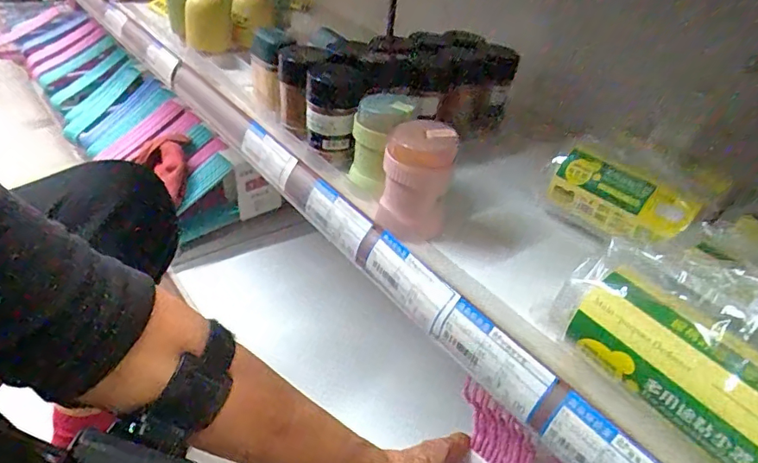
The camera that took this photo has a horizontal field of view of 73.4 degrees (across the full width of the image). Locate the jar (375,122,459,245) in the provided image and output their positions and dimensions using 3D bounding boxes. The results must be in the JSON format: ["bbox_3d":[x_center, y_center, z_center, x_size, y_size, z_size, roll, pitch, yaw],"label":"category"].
[{"bbox_3d":[0.028,-0.037,0.399,0.054,0.089,0.053,8,38,1],"label":"jar"}]

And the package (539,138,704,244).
[{"bbox_3d":[0.185,-0.030,0.399,0.027,0.053,0.108,-27,49,-36],"label":"package"}]

